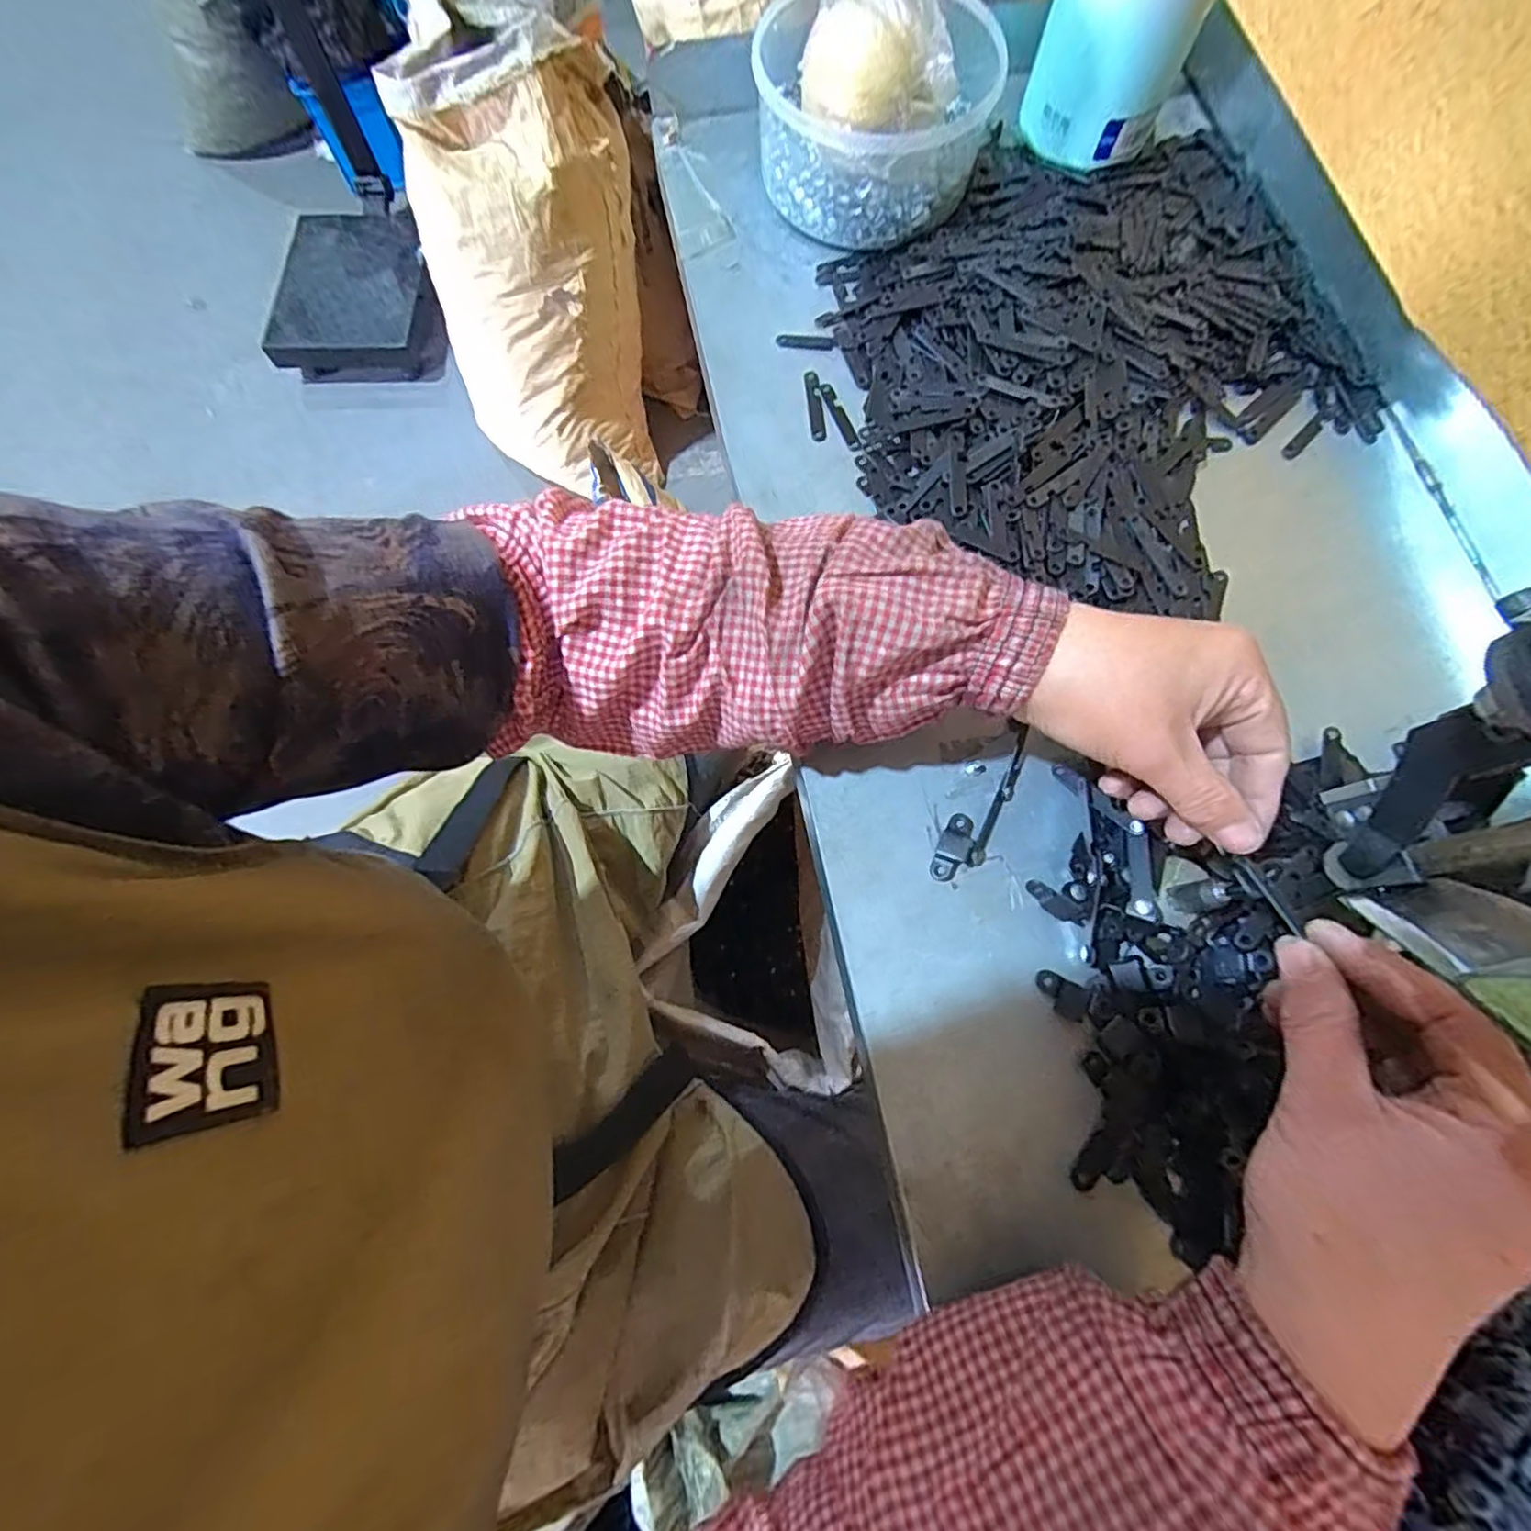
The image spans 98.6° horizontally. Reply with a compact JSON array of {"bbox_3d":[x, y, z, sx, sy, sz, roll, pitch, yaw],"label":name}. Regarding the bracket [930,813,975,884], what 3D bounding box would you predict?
[{"bbox_3d":[0.092,0.040,0.319,0.015,0.005,0.035,24,75,8],"label":"bracket"}]

